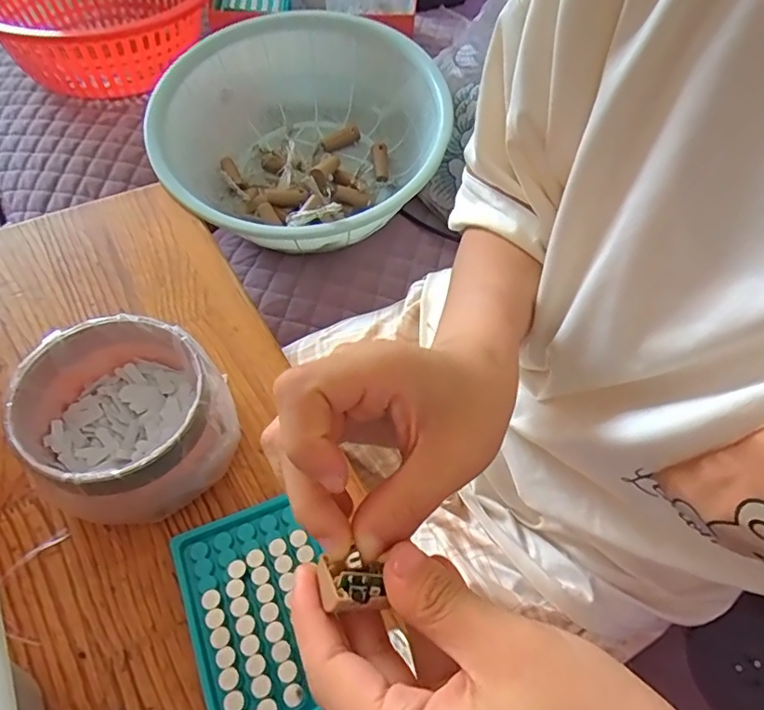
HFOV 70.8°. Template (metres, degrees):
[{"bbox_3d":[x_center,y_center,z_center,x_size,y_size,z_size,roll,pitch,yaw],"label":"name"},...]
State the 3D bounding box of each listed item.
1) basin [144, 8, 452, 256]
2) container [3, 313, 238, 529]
[{"bbox_3d":[-0.091,-0.242,0.628,0.307,0.151,0.309,2,56,-3],"label":"basin"},{"bbox_3d":[-0.169,0.045,0.369,0.119,0.084,0.115,2,56,-3],"label":"container"}]

